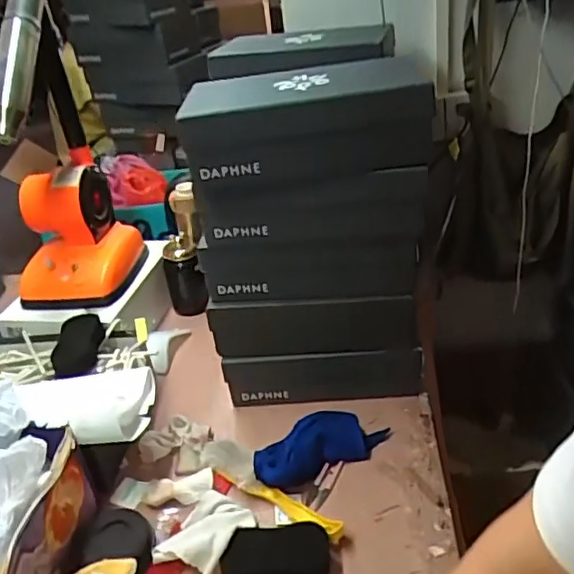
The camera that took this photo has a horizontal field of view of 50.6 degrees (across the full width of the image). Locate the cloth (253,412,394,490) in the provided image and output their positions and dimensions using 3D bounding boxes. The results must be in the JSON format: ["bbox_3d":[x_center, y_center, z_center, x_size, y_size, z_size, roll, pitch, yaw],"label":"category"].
[{"bbox_3d":[0.041,0.213,0.850,0.197,0.042,0.094,-19,33,-18],"label":"cloth"}]

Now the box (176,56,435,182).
[{"bbox_3d":[0.025,-0.224,0.809,0.303,0.103,0.213,-7,31,0],"label":"box"}]

